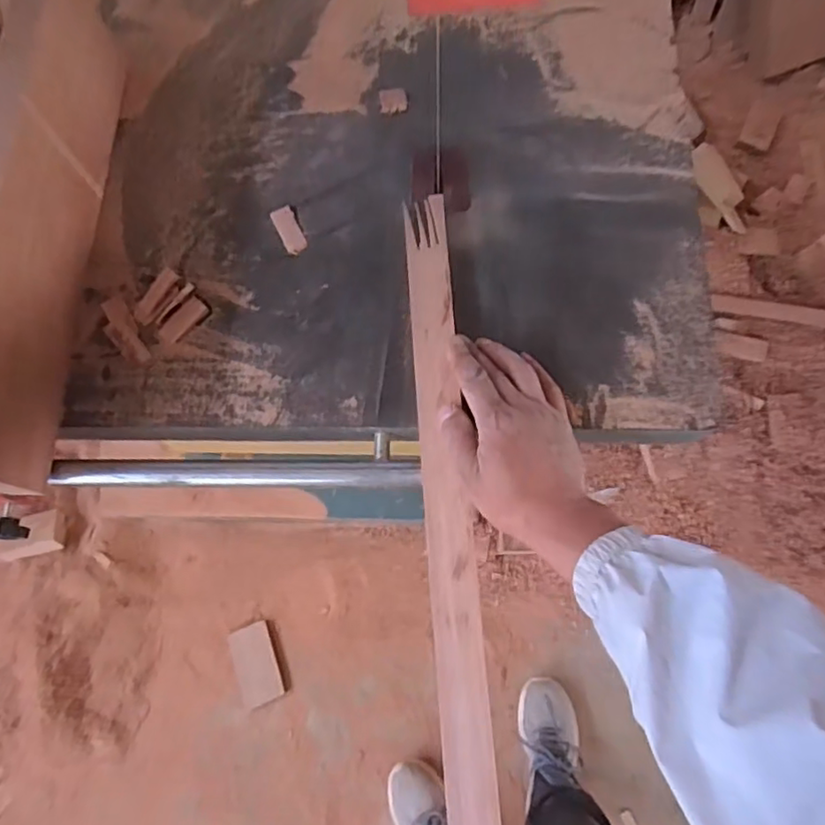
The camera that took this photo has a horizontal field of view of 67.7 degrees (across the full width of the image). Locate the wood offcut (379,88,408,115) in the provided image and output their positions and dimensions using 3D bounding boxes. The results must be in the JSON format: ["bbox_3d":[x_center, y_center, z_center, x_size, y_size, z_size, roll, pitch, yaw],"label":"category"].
[{"bbox_3d":[-0.018,-0.299,0.587,0.026,0.005,0.026,0,73,1],"label":"wood offcut"}]

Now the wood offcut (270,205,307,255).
[{"bbox_3d":[-0.111,-0.164,0.554,0.021,0.004,0.048,-27,74,-7],"label":"wood offcut"}]

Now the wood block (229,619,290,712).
[{"bbox_3d":[-0.308,0.502,1.229,0.096,0.036,0.150,-23,78,-5],"label":"wood block"}]

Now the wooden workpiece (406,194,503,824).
[{"bbox_3d":[0.030,0.102,0.443,0.034,0.013,0.594,-4,72,-1],"label":"wooden workpiece"}]

